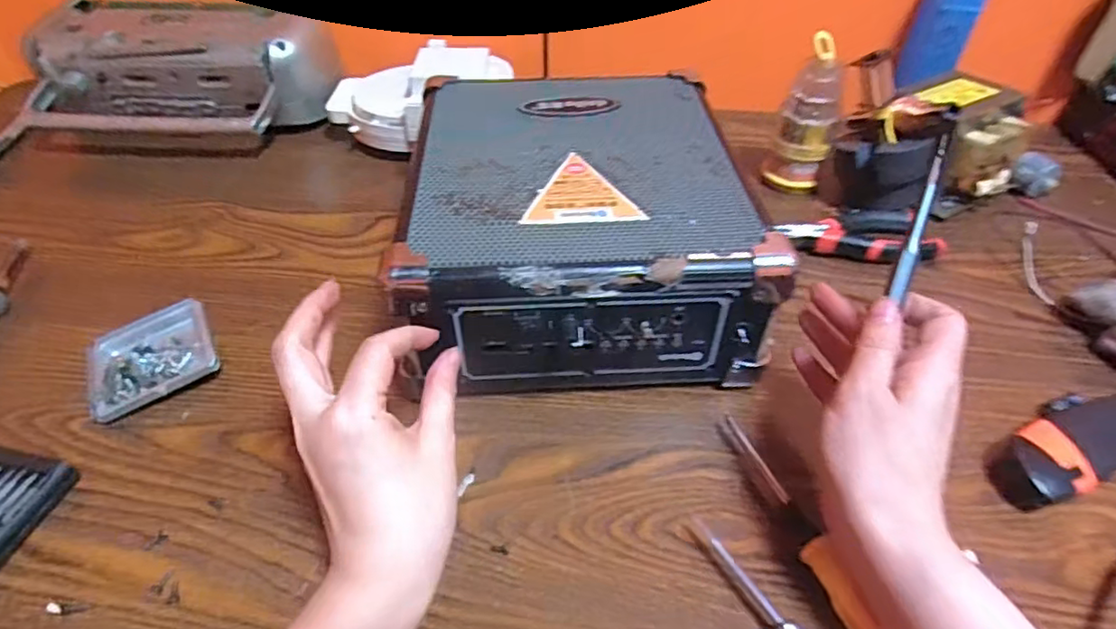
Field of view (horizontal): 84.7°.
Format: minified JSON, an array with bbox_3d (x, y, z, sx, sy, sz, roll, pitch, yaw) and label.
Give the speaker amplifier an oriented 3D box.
[{"bbox_3d":[0.010,-0.064,0.401,0.199,0.089,0.215,-3,48,-4],"label":"speaker amplifier"}]

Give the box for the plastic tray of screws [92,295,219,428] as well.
[{"bbox_3d":[-0.256,0.028,0.389,0.070,0.016,0.075,-24,49,-24],"label":"plastic tray of screws"}]

